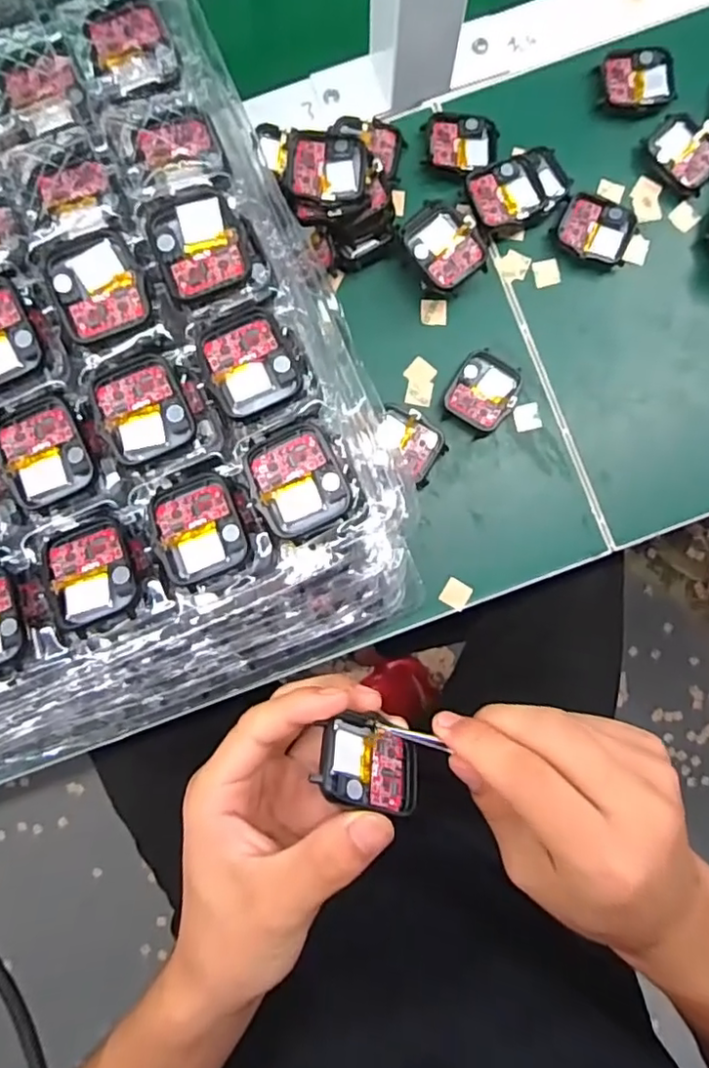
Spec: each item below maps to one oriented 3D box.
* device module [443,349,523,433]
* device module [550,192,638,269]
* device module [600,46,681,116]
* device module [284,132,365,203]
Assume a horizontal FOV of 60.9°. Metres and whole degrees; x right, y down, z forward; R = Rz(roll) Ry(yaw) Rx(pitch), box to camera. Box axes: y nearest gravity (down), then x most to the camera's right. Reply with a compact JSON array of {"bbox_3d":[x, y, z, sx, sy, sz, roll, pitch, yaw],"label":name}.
[{"bbox_3d":[0.077,-0.085,0.361,0.037,0.011,0.044,29,87,2],"label":"device module"},{"bbox_3d":[0.147,-0.185,0.370,0.047,0.010,0.039,12,86,1],"label":"device module"},{"bbox_3d":[0.175,-0.279,0.372,0.044,0.008,0.041,-3,86,0],"label":"device module"},{"bbox_3d":[-0.016,-0.203,0.334,0.044,0.005,0.037,6,86,1],"label":"device module"}]

